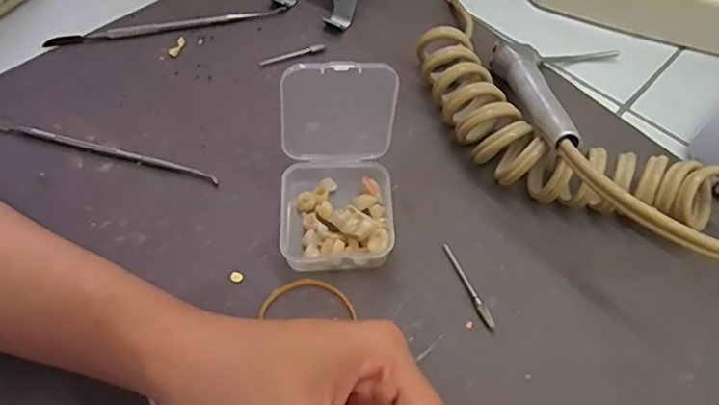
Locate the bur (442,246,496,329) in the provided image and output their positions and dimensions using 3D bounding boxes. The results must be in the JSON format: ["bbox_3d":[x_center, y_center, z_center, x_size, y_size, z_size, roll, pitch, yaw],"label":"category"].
[{"bbox_3d":[0.054,0.040,0.266,0.005,0.004,0.047,-18,60,-11],"label":"bur"}]

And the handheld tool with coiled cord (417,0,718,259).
[{"bbox_3d":[0.107,-0.082,0.318,0.136,0.046,0.274,-8,58,-5],"label":"handheld tool with coiled cord"}]

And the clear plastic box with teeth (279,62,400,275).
[{"bbox_3d":[-0.011,-0.021,0.262,0.058,0.071,0.087,1,58,1],"label":"clear plastic box with teeth"}]

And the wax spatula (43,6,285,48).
[{"bbox_3d":[-0.130,-0.121,0.364,0.155,0.006,0.011,-12,59,-8],"label":"wax spatula"}]

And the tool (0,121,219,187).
[{"bbox_3d":[-0.148,-0.030,0.304,0.145,0.006,0.006,13,59,8],"label":"tool"}]

